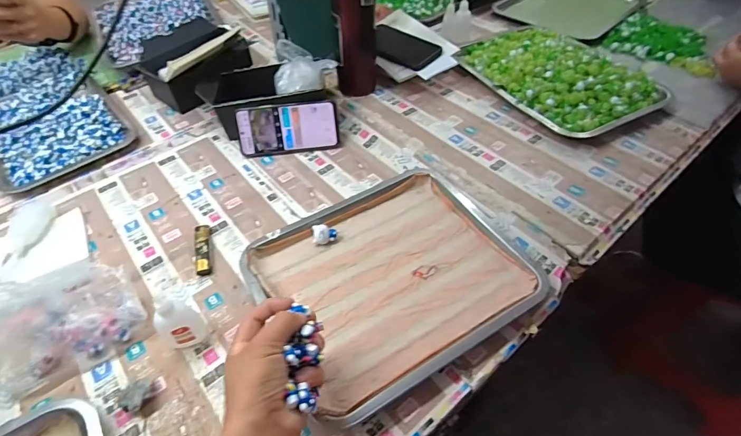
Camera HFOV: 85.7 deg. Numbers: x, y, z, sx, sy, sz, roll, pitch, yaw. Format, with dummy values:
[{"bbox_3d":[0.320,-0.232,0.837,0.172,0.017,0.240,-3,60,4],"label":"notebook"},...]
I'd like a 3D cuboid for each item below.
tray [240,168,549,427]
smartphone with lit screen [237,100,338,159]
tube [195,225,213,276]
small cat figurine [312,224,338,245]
[{"bbox_3d":[0.024,0.068,0.509,0.313,0.034,0.272,-27,54,-20],"label":"tray"},{"bbox_3d":[-0.136,-0.149,0.666,0.164,0.078,0.007,-7,16,-3],"label":"smartphone with lit screen"},{"bbox_3d":[-0.229,0.041,0.543,0.020,0.015,0.082,-13,51,-9],"label":"tube"},{"bbox_3d":[-0.062,0.021,0.545,0.033,0.018,0.023,-10,51,-7],"label":"small cat figurine"}]

